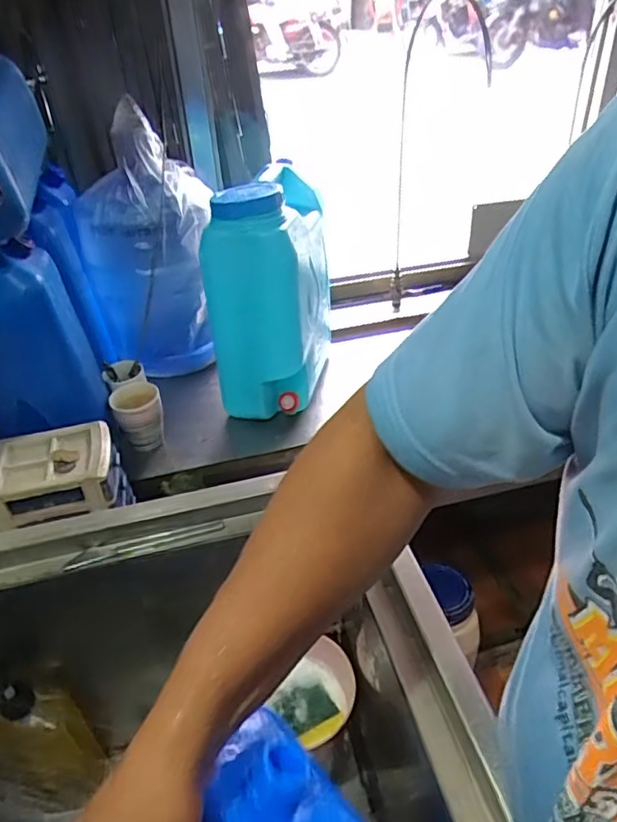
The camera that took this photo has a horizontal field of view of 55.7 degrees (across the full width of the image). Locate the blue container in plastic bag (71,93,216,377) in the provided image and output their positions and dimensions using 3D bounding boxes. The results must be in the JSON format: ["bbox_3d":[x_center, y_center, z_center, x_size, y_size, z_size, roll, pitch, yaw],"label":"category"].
[{"bbox_3d":[-0.324,-0.335,1.224,0.252,0.464,0.216,-10,37,-8],"label":"blue container in plastic bag"}]

